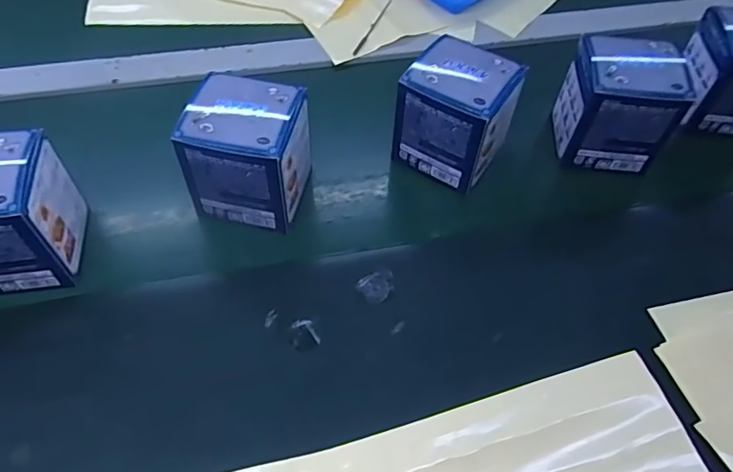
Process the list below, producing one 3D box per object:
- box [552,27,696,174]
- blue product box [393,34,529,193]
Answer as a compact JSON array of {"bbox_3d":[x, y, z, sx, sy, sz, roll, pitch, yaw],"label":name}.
[{"bbox_3d":[0.224,-0.122,0.480,0.080,0.103,0.081,5,55,2],"label":"box"},{"bbox_3d":[0.079,-0.108,0.468,0.086,0.093,0.079,29,59,18],"label":"blue product box"}]

